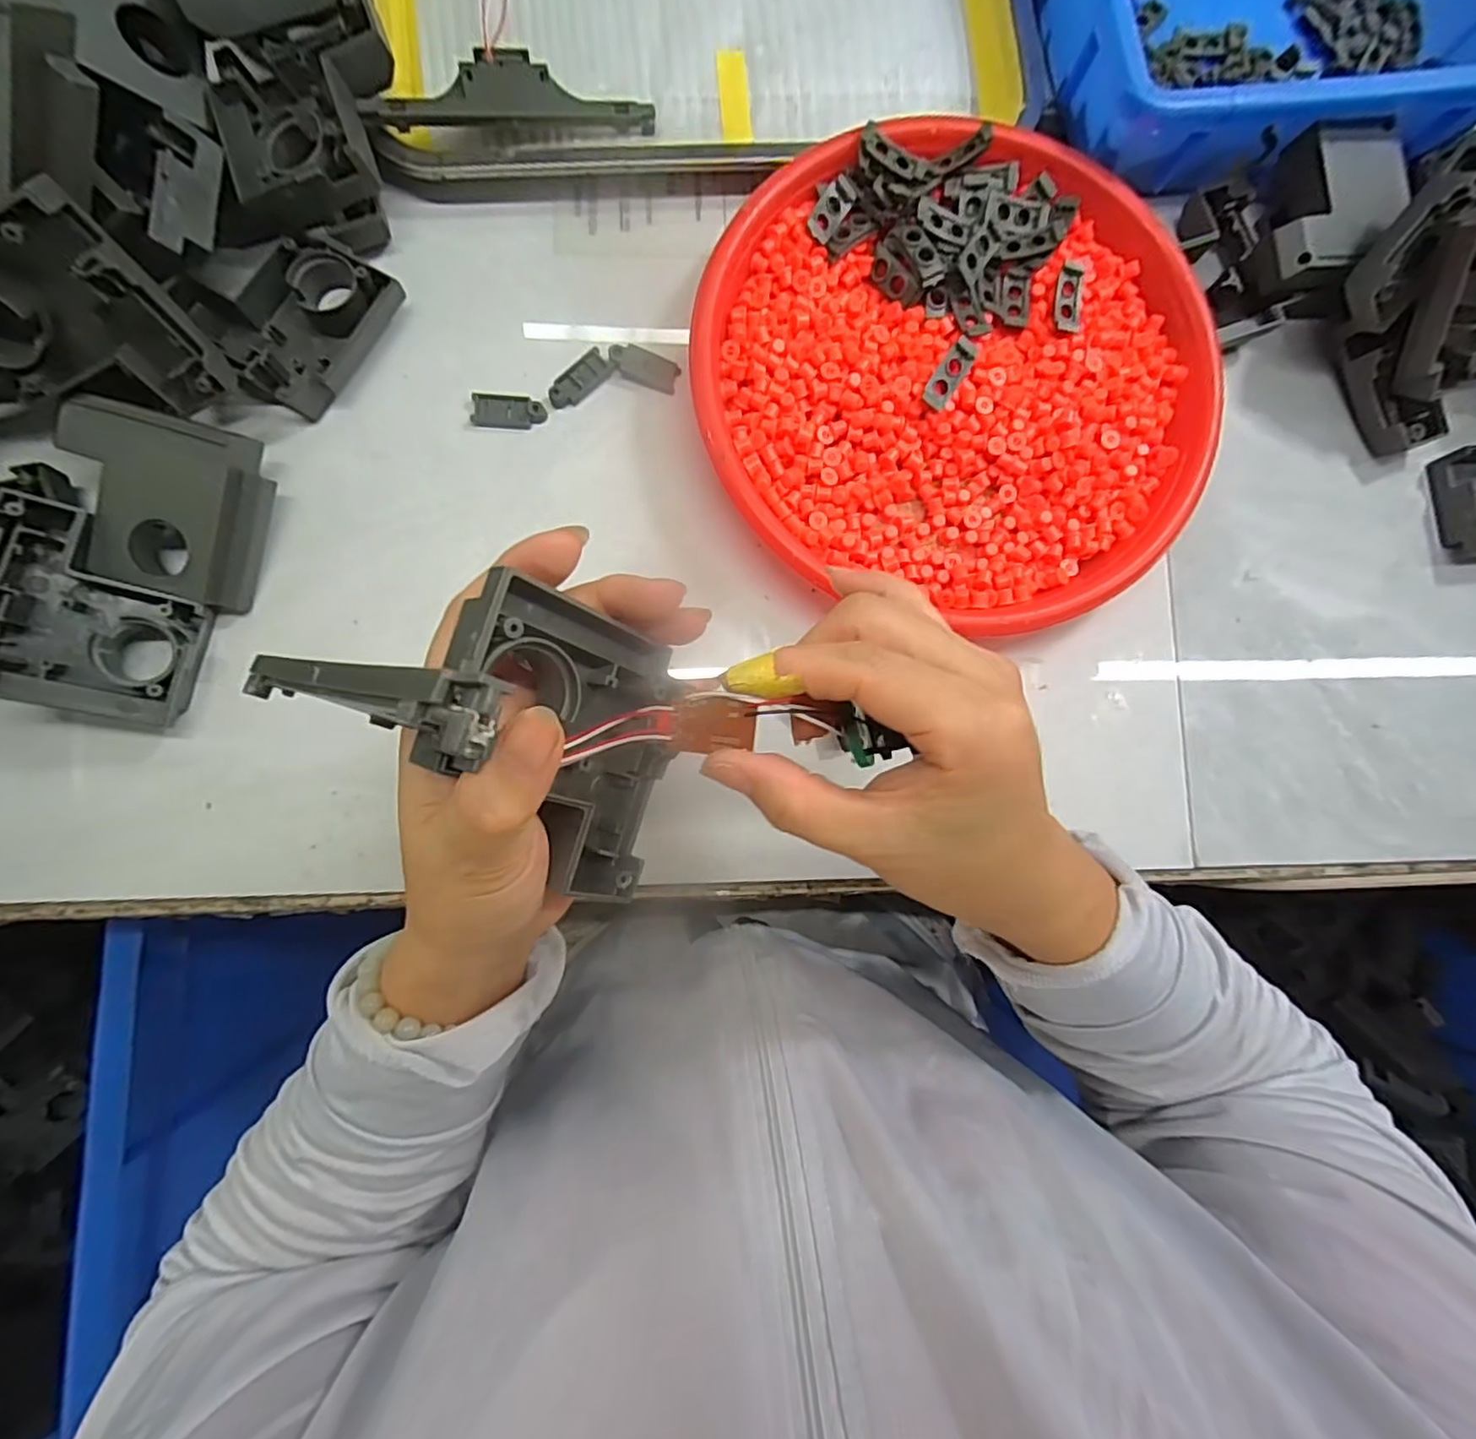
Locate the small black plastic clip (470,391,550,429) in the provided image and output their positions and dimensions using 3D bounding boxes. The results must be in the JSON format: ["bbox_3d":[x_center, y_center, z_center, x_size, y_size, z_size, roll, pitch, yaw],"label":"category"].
[{"bbox_3d":[-0.114,-0.153,0.315,0.036,0.004,0.016,3,86,-4],"label":"small black plastic clip"}]

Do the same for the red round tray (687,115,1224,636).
[{"bbox_3d":[0.107,-0.171,0.318,0.243,0.031,0.230,0,86,-4],"label":"red round tray"}]

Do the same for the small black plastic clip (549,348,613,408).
[{"bbox_3d":[-0.080,-0.170,0.318,0.035,0.004,0.015,-42,90,-6],"label":"small black plastic clip"}]

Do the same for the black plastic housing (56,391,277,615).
[{"bbox_3d":[-0.251,-0.095,0.279,0.077,0.024,0.072,17,90,-19],"label":"black plastic housing"}]

